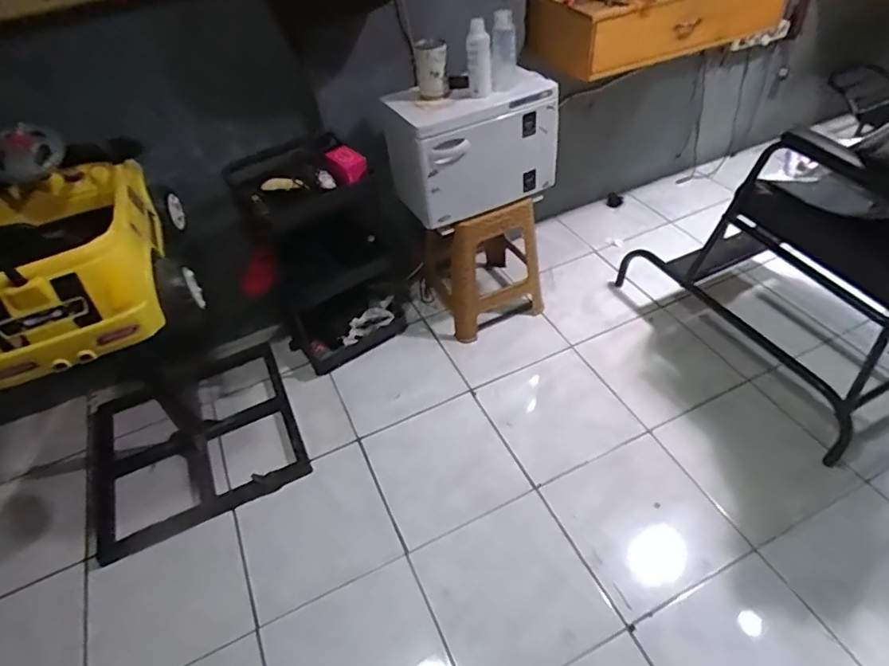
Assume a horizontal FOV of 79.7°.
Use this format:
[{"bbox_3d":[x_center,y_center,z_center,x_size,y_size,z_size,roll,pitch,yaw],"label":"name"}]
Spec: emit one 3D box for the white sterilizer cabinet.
[{"bbox_3d":[0.092,-0.594,1.691,0.481,0.330,0.296,-20,47,-12],"label":"white sterilizer cabinet"}]

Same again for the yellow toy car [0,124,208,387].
[{"bbox_3d":[-0.827,-0.218,1.165,0.403,0.280,0.641,-23,48,-15],"label":"yellow toy car"}]

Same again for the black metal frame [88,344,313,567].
[{"bbox_3d":[-0.809,0.340,1.700,0.624,0.057,0.600,-23,49,-14],"label":"black metal frame"}]

